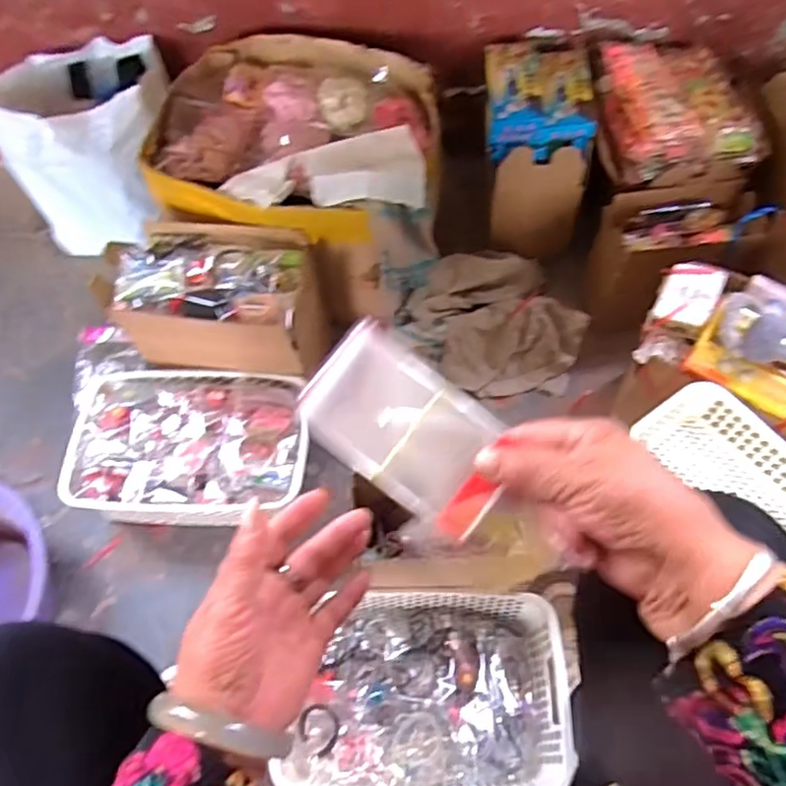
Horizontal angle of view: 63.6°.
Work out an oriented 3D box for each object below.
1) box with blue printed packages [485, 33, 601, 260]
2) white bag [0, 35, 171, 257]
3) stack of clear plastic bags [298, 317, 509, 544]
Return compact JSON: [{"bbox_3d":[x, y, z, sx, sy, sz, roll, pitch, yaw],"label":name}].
[{"bbox_3d":[0.212,-0.375,0.973,0.148,0.207,0.223,-1,59,1],"label":"box with blue printed packages"},{"bbox_3d":[-0.468,-0.395,1.018,0.252,0.221,0.244,-15,60,-8],"label":"white bag"},{"bbox_3d":[0.009,0.019,0.348,0.115,0.016,0.070,37,86,9],"label":"stack of clear plastic bags"}]

